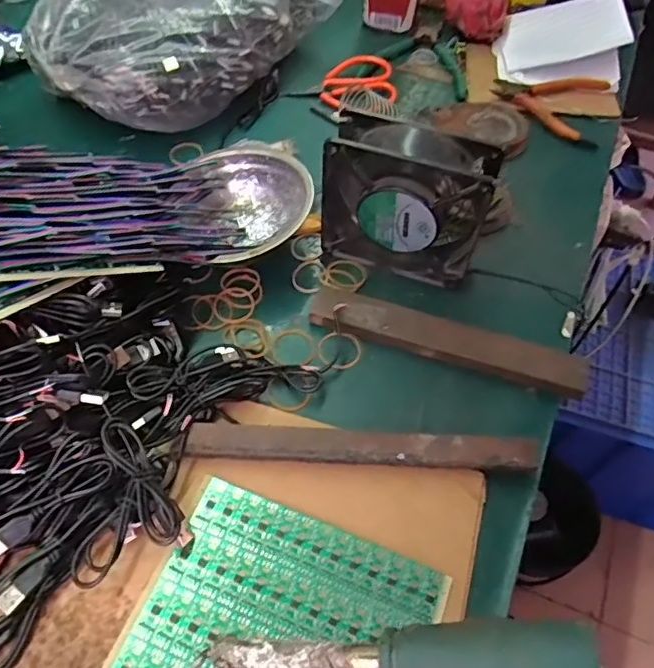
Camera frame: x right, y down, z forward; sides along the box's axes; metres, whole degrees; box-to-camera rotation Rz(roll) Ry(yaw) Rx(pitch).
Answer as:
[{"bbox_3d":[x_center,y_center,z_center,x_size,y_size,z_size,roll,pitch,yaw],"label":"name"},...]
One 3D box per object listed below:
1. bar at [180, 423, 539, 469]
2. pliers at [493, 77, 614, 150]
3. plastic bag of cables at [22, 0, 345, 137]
[{"bbox_3d":[0.022,0.073,0.377,0.225,0.024,0.025,3,58,-2],"label":"bar"},{"bbox_3d":[0.229,-0.244,0.583,0.113,0.029,0.086,19,59,8],"label":"pliers"},{"bbox_3d":[-0.151,-0.321,0.580,0.290,0.083,0.198,-39,68,-24],"label":"plastic bag of cables"}]

